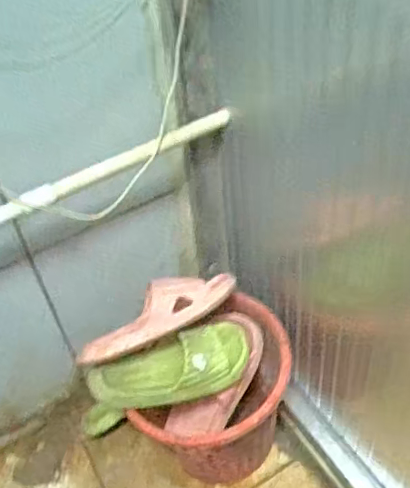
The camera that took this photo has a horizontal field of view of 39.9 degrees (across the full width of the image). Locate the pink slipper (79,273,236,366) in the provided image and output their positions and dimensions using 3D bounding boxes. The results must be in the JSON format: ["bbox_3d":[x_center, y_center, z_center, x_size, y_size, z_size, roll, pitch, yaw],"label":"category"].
[{"bbox_3d":[-0.071,0.094,0.795,0.241,0.064,0.080,-25,47,-17],"label":"pink slipper"}]

